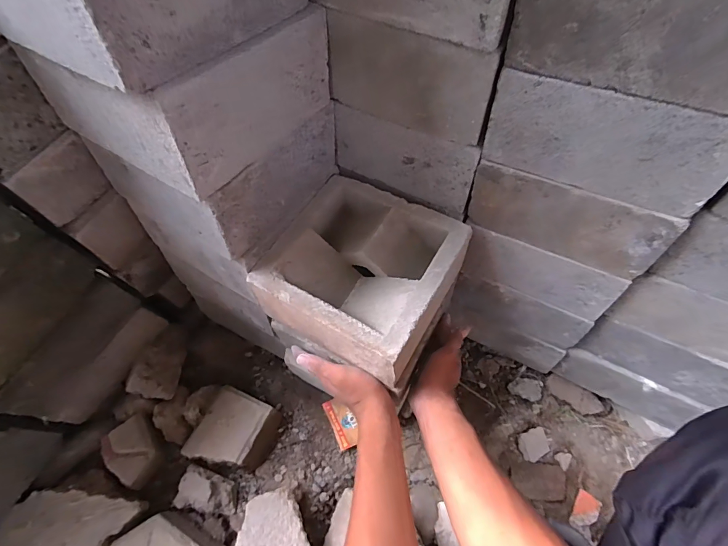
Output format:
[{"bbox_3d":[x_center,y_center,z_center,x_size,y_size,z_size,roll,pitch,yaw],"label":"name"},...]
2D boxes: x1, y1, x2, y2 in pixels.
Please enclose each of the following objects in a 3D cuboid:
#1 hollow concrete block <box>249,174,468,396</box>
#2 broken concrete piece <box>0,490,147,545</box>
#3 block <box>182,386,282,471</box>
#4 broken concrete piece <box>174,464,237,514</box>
[{"bbox_3d":[0.002,0.002,0.497,0.203,0.105,0.201,25,64,15],"label":"hollow concrete block"},{"bbox_3d":[-0.452,0.385,0.536,0.138,0.030,0.223,34,67,19],"label":"broken concrete piece"},{"bbox_3d":[-0.212,0.254,0.617,0.118,0.054,0.115,20,63,13],"label":"block"},{"bbox_3d":[-0.243,0.332,0.587,0.089,0.037,0.056,4,61,4],"label":"broken concrete piece"}]

